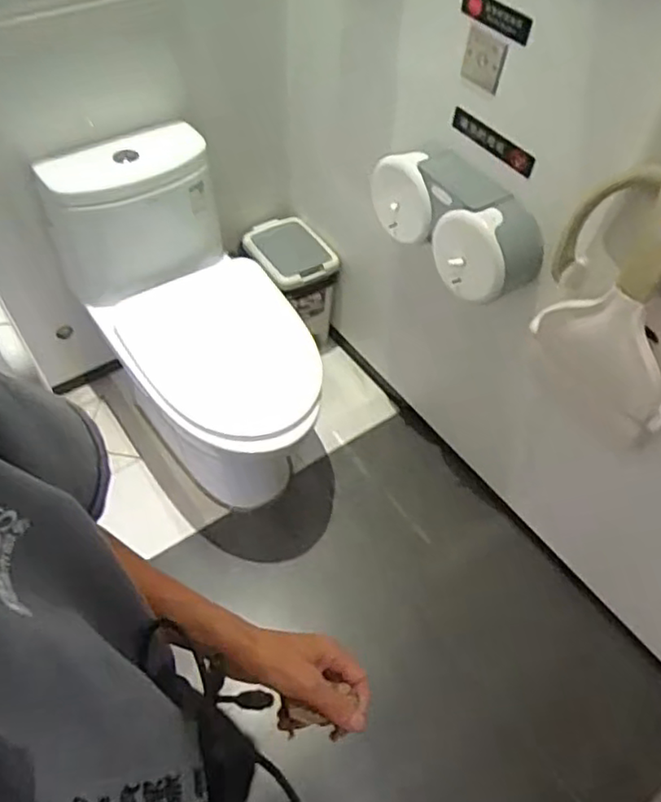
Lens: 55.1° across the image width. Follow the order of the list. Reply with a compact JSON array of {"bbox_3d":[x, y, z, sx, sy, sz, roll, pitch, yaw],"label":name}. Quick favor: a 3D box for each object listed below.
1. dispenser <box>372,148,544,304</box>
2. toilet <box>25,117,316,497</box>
[{"bbox_3d":[0.231,-0.358,1.246,0.117,0.198,0.372,-33,61,-25],"label":"dispenser"},{"bbox_3d":[-0.294,-0.145,1.576,0.413,0.792,0.785,-33,61,-25],"label":"toilet"}]

